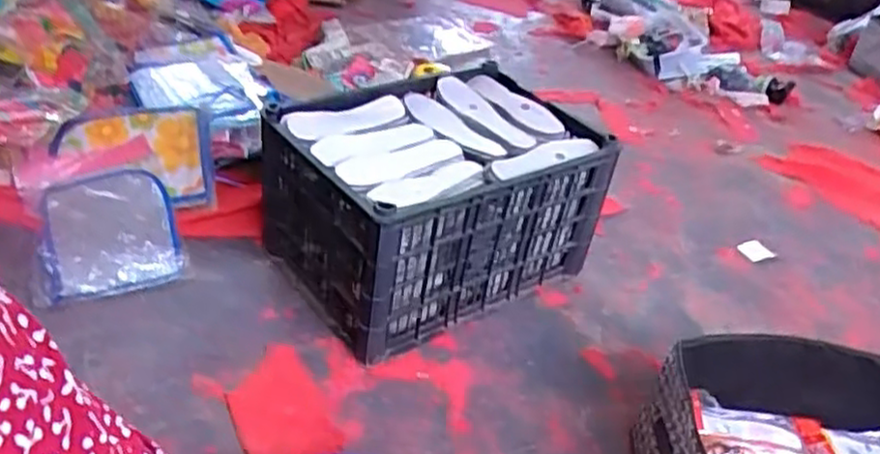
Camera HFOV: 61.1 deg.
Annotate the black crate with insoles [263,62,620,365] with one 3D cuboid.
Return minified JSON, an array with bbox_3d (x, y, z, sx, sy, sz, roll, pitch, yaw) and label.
[{"bbox_3d":[-0.008,-0.050,1.292,0.480,0.286,0.374,-17,43,-32],"label":"black crate with insoles"}]

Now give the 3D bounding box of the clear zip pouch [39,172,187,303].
[{"bbox_3d":[-0.598,0.008,1.354,0.233,0.025,0.273,-11,52,-13],"label":"clear zip pouch"}]

